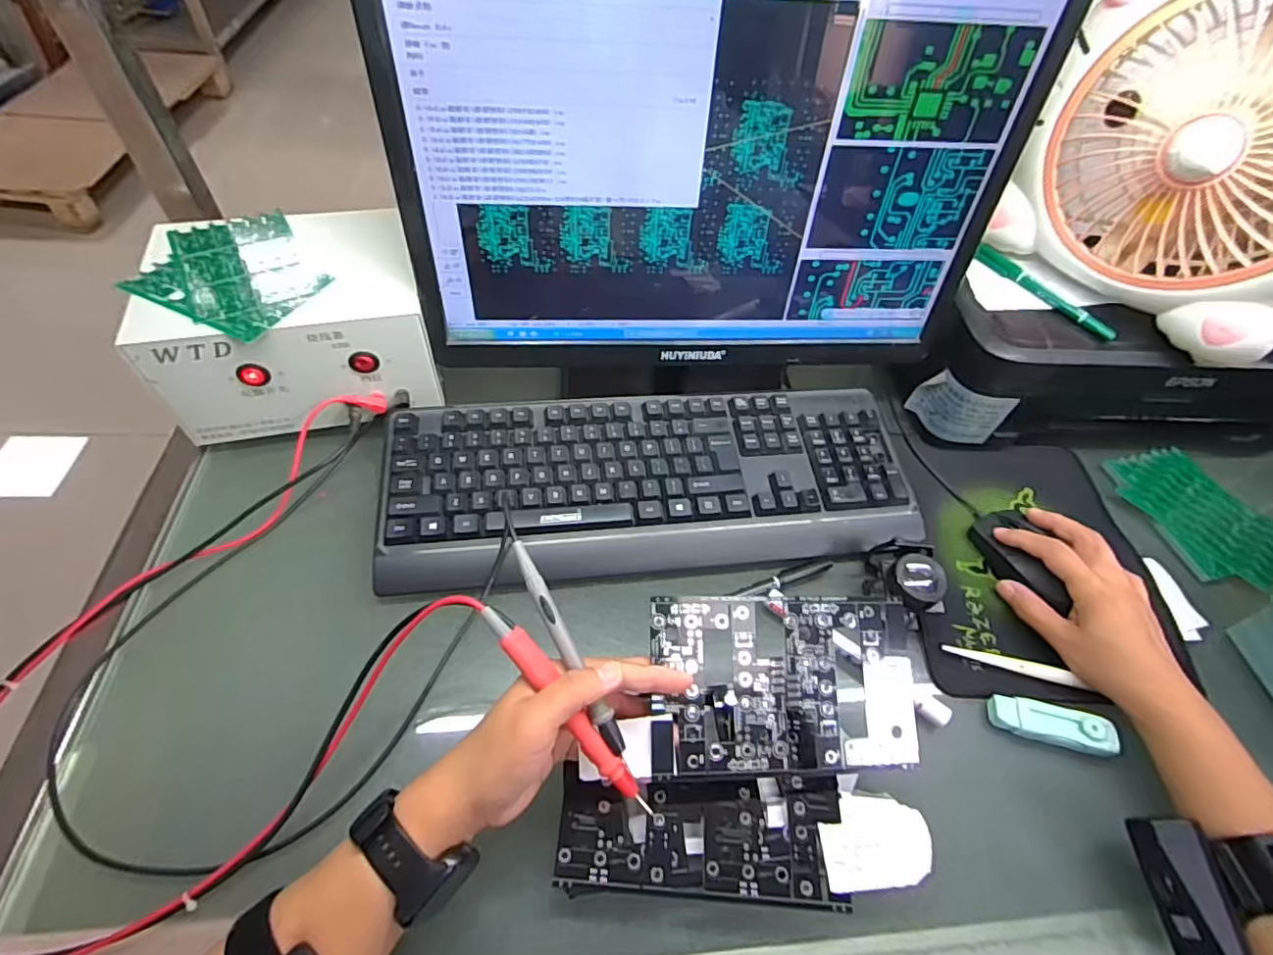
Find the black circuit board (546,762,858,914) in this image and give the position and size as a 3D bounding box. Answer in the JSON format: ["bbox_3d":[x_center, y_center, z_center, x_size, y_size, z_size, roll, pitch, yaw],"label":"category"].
[{"bbox_3d":[0.038,0.207,0.345,0.163,0.012,0.064,5,54,-1],"label":"black circuit board"}]

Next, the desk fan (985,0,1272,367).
[{"bbox_3d":[0.424,-0.245,0.426,0.130,0.240,0.252,-29,61,-24],"label":"desk fan"}]

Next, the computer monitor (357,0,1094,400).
[{"bbox_3d":[0.052,-0.201,0.438,0.432,0.310,0.076,-2,54,-7],"label":"computer monitor"}]

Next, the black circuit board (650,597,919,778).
[{"bbox_3d":[0.092,0.126,0.361,0.164,0.005,0.100,2,76,-7],"label":"black circuit board"}]

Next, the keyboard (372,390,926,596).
[{"bbox_3d":[0.017,-0.002,0.485,0.425,0.025,0.156,-5,60,-6],"label":"keyboard"}]

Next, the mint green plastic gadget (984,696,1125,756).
[{"bbox_3d":[0.286,0.169,0.405,0.075,0.018,0.026,15,54,6],"label":"mint green plastic gadget"}]

